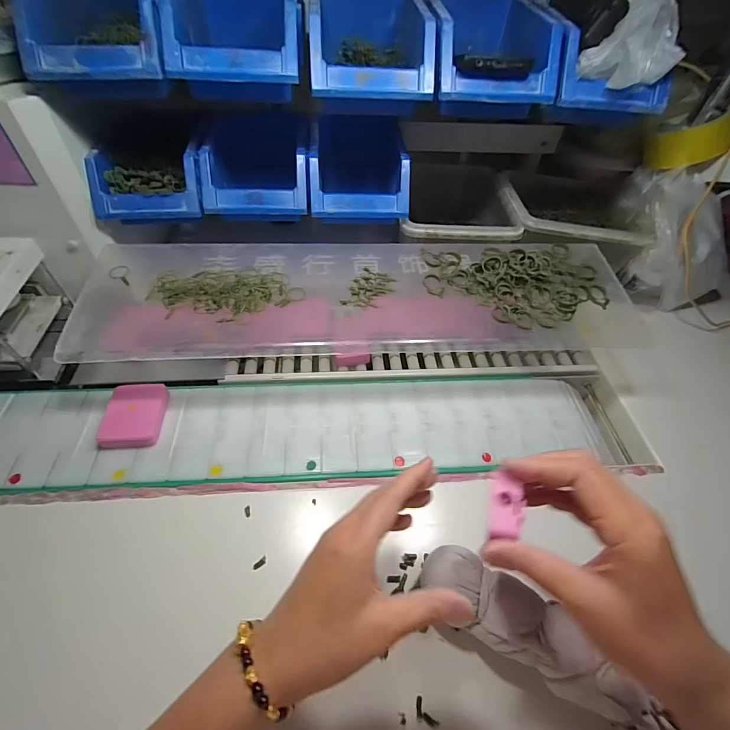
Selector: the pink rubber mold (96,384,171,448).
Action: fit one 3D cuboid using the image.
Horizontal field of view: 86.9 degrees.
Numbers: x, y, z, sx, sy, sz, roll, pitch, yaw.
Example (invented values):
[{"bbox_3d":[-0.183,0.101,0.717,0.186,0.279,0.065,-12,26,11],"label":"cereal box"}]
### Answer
[{"bbox_3d":[-0.250,0.053,0.419,0.060,0.016,0.071,-1,51,-4],"label":"pink rubber mold"}]

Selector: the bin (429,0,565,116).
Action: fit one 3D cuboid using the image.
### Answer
[{"bbox_3d":[0.142,-0.360,0.434,0.127,0.067,0.195,6,51,2],"label":"bin"}]

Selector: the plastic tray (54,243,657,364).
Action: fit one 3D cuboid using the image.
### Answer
[{"bbox_3d":[0.006,-0.089,0.433,0.603,0.034,0.171,-2,51,-5],"label":"plastic tray"}]

